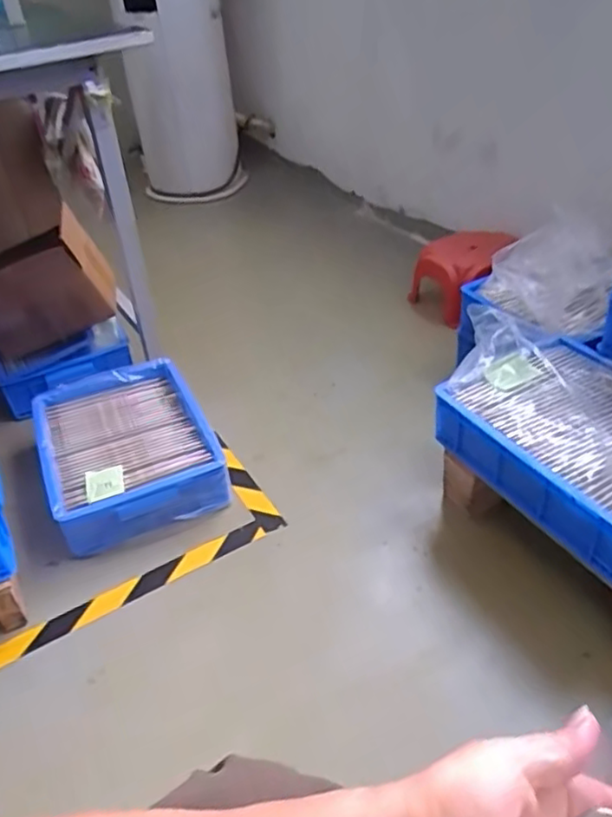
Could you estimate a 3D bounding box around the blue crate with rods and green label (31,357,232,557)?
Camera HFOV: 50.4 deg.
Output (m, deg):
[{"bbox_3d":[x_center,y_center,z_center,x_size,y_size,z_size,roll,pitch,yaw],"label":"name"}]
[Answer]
[{"bbox_3d":[-0.363,0.081,1.322,0.312,0.124,0.433,-19,39,-17],"label":"blue crate with rods and green label"}]

